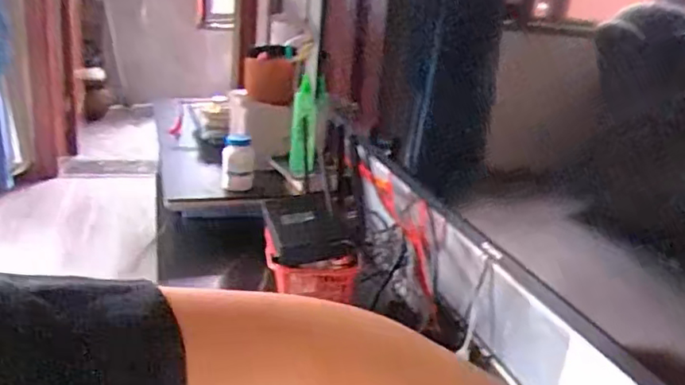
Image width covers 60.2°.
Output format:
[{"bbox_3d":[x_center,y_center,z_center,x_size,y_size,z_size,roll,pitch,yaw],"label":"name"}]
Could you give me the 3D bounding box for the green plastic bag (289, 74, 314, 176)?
[{"bbox_3d":[-0.085,-0.132,1.268,0.051,0.240,0.040,5,43,-3],"label":"green plastic bag"}]

